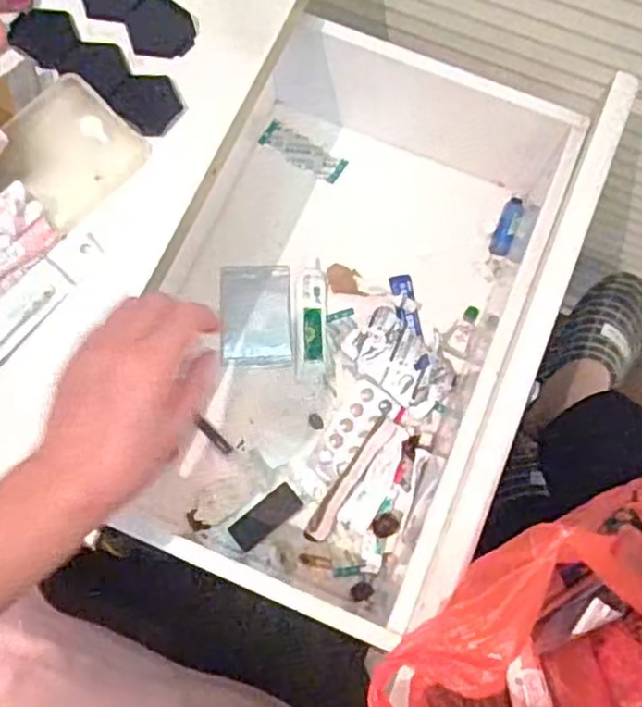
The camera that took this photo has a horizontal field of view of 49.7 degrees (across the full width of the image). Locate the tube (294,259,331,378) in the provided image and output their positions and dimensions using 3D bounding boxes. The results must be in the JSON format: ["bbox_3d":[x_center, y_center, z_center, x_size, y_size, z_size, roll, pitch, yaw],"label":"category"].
[{"bbox_3d":[-0.009,-0.032,0.649,0.031,0.011,0.108,-3,74,0],"label":"tube"}]

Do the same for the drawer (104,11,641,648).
[{"bbox_3d":[0.026,-0.060,0.595,0.313,0.150,0.503,21,75,7],"label":"drawer"}]

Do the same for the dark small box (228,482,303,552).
[{"bbox_3d":[-0.047,0.141,0.598,0.064,0.012,0.025,-39,77,-10],"label":"dark small box"}]

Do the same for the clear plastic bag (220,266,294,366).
[{"bbox_3d":[-0.061,-0.037,0.655,0.066,0.004,0.098,-3,74,0],"label":"clear plastic bag"}]

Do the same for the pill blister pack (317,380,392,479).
[{"bbox_3d":[0.028,0.070,0.624,0.036,0.009,0.089,31,77,9],"label":"pill blister pack"}]

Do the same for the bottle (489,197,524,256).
[{"bbox_3d":[0.182,-0.124,0.671,0.020,0.015,0.061,22,75,7],"label":"bottle"}]

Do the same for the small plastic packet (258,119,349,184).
[{"bbox_3d":[-0.018,-0.204,0.704,0.090,0.006,0.031,31,76,9],"label":"small plastic packet"}]

